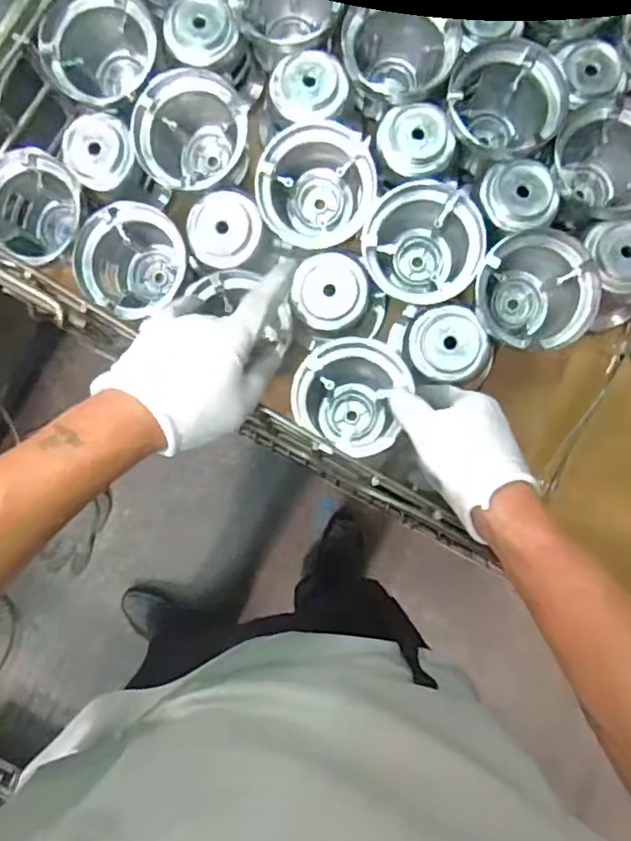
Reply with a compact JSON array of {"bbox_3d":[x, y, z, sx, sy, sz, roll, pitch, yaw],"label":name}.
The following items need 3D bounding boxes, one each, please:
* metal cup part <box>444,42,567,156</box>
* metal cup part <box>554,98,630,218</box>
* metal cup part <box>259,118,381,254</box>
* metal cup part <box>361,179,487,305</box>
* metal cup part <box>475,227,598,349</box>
[{"bbox_3d":[0.153,-0.256,0.516,0.094,0.064,0.093,16,85,2],"label":"metal cup part"},{"bbox_3d":[0.239,-0.208,0.516,0.089,0.070,0.088,0,84,1],"label":"metal cup part"},{"bbox_3d":[0.001,-0.201,0.508,0.092,0.061,0.092,-1,99,-1],"label":"metal cup part"},{"bbox_3d":[0.086,-0.140,0.515,0.094,0.081,0.091,4,84,1],"label":"metal cup part"},{"bbox_3d":[0.175,-0.099,0.509,0.092,0.075,0.090,0,84,1],"label":"metal cup part"}]

